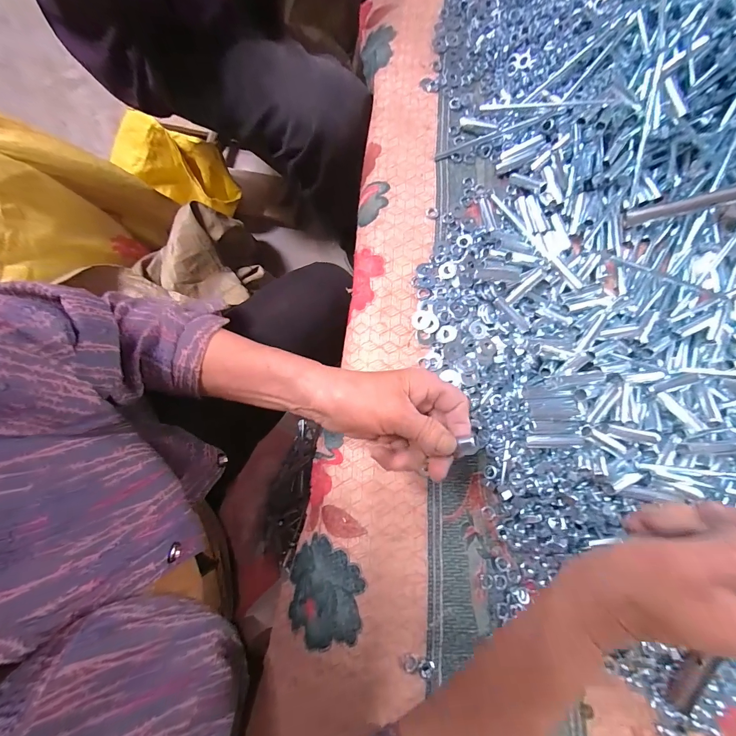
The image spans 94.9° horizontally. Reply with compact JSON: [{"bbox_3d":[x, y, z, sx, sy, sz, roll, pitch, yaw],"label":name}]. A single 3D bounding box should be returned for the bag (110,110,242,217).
[{"bbox_3d":[-0.442,-0.466,0.772,0.265,0.147,0.110,17,81,2],"label":"bag"}]

